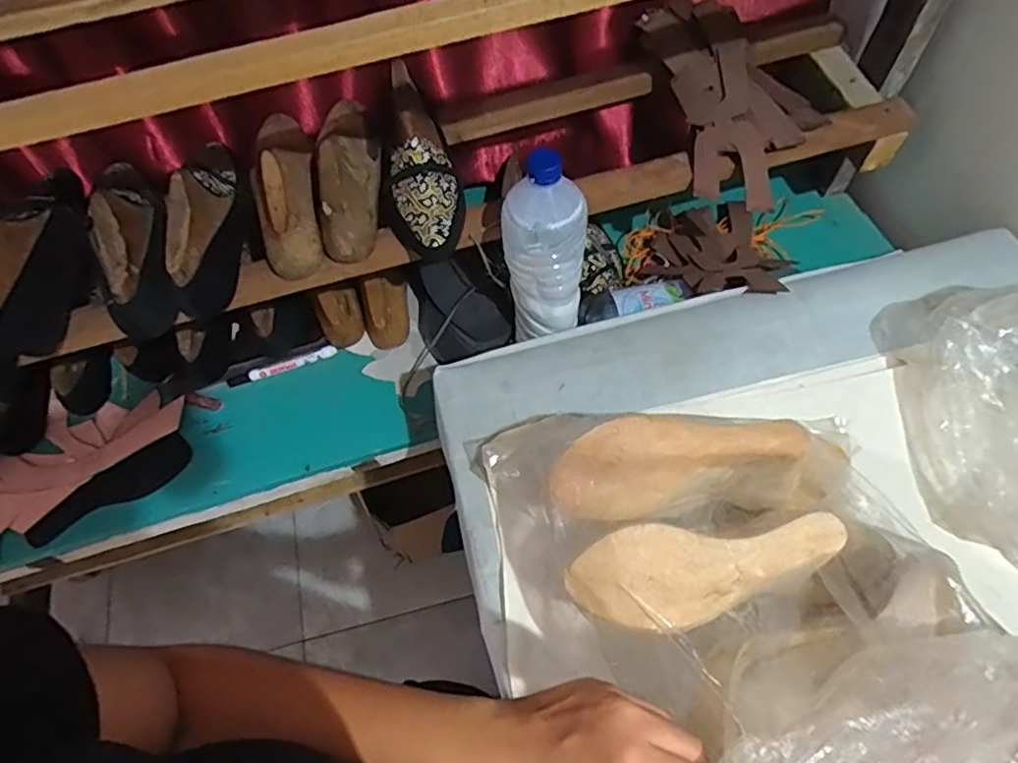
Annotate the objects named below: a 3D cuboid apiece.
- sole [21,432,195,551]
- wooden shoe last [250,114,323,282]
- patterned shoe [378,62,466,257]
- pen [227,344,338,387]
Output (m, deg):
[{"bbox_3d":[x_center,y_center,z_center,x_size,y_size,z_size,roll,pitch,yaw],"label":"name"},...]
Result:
[{"bbox_3d":[-0.491,0.135,0.763,0.195,0.014,0.057,-31,63,-13],"label":"sole"},{"bbox_3d":[-0.250,-0.222,0.676,0.067,0.074,0.225,-15,61,-5],"label":"wooden shoe last"},{"bbox_3d":[-0.107,-0.241,0.680,0.084,0.096,0.239,-15,74,-4],"label":"patterned shoe"},{"bbox_3d":[-0.305,-0.021,0.834,0.147,0.010,0.014,-18,61,-6],"label":"pen"}]

